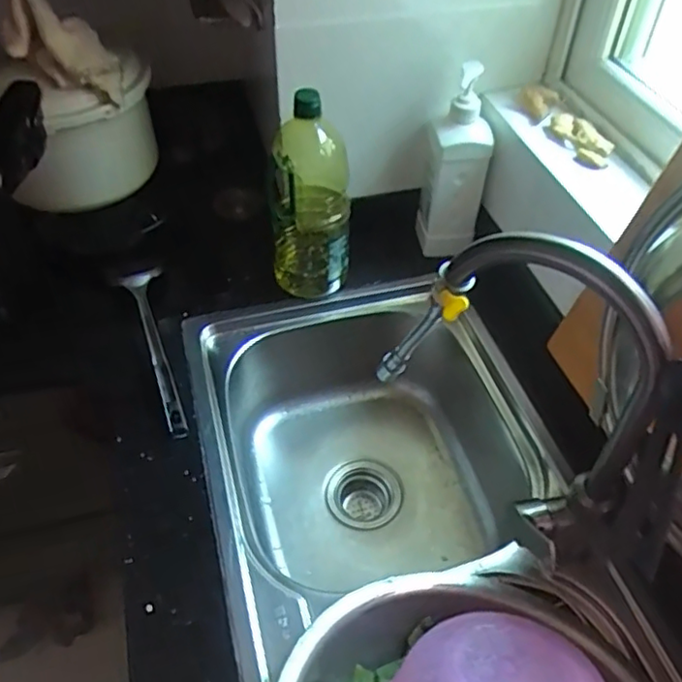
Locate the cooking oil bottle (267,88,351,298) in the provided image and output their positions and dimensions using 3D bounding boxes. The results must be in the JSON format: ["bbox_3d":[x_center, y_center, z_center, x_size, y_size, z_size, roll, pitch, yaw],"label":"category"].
[{"bbox_3d":[-0.044,-0.186,0.878,0.107,0.280,0.088,-3,49,-4],"label":"cooking oil bottle"}]

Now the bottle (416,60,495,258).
[{"bbox_3d":[0.166,-0.259,0.916,0.089,0.258,0.090,4,49,3],"label":"bottle"}]

